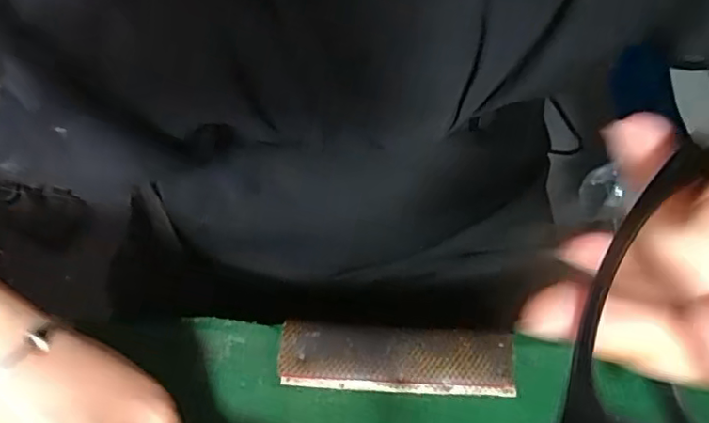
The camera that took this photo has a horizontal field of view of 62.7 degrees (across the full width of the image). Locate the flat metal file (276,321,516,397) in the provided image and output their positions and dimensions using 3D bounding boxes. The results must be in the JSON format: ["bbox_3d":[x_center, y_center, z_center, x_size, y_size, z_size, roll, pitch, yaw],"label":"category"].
[{"bbox_3d":[0.021,0.075,0.299,0.117,0.005,0.034,2,59,1],"label":"flat metal file"}]

